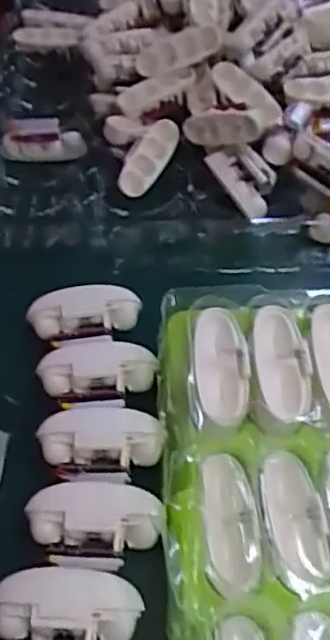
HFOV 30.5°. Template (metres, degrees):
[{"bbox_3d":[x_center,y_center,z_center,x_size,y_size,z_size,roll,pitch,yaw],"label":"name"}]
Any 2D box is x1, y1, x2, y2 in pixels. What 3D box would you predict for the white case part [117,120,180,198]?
[{"bbox_3d":[-0.011,-0.116,0.433,0.022,0.020,0.065,28,78,18],"label":"white case part"}]

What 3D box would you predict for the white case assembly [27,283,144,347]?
[{"bbox_3d":[-0.048,-0.002,0.363,0.064,0.019,0.033,-13,56,-10],"label":"white case assembly"}]

